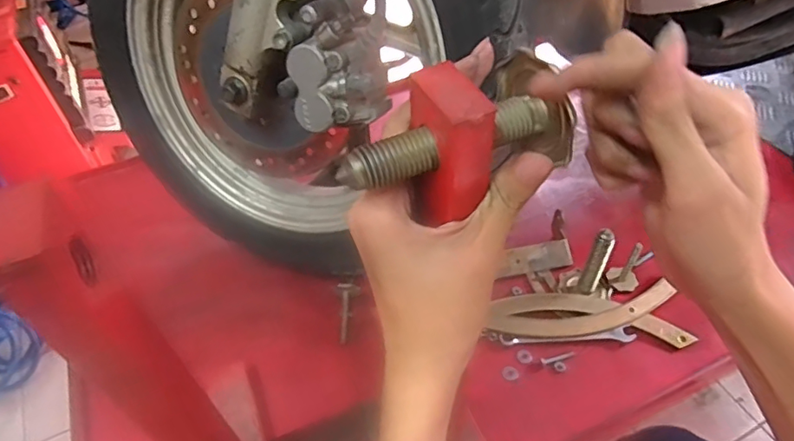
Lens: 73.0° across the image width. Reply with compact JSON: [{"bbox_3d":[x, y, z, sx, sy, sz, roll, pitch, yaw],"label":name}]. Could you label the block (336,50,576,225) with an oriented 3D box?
[{"bbox_3d":[0.026,-0.034,0.230,0.102,0.055,0.038,-22,51,-15],"label":"block"}]

